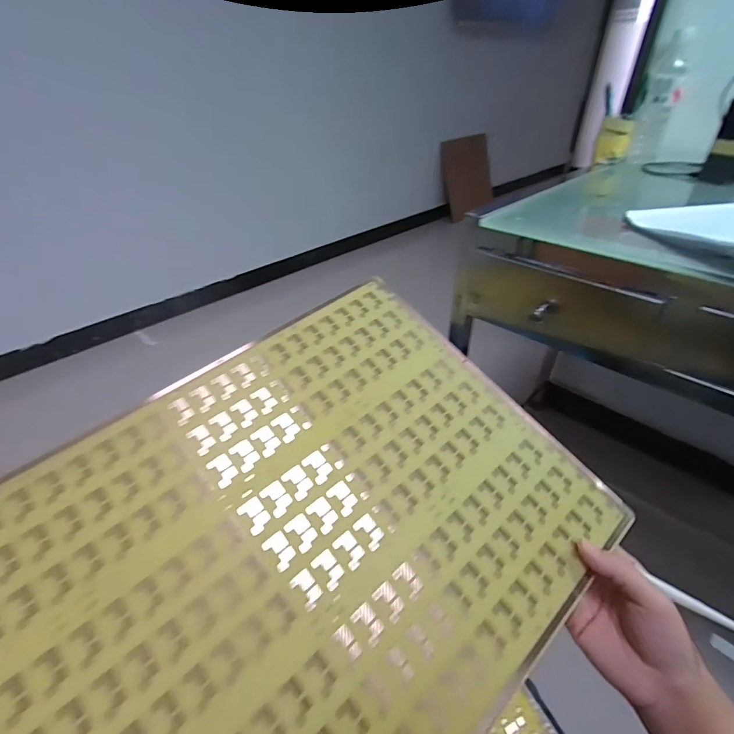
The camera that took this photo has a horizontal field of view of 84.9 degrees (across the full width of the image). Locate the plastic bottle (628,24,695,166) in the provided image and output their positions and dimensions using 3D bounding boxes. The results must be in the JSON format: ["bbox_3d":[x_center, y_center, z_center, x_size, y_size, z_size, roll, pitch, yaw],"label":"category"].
[{"bbox_3d":[0.572,-0.515,0.787,0.065,0.210,0.064,18,41,25],"label":"plastic bottle"}]

